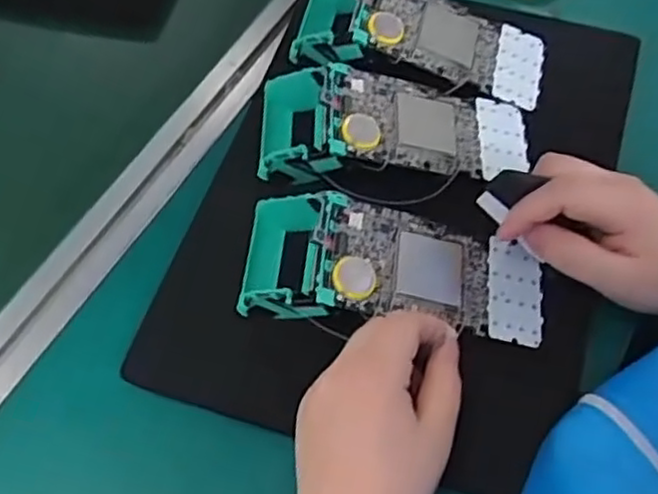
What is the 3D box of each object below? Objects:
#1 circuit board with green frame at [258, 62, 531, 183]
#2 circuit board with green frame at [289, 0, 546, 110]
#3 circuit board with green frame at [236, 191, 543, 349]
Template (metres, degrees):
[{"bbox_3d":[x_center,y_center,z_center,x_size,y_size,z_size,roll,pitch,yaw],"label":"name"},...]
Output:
[{"bbox_3d":[0.042,-0.073,0.456,0.176,0.056,0.073,2,63,3],"label":"circuit board with green frame"},{"bbox_3d":[0.065,-0.152,0.489,0.170,0.044,0.075,10,64,7],"label":"circuit board with green frame"},{"bbox_3d":[0.038,0.016,0.411,0.174,0.055,0.076,11,64,1],"label":"circuit board with green frame"}]

